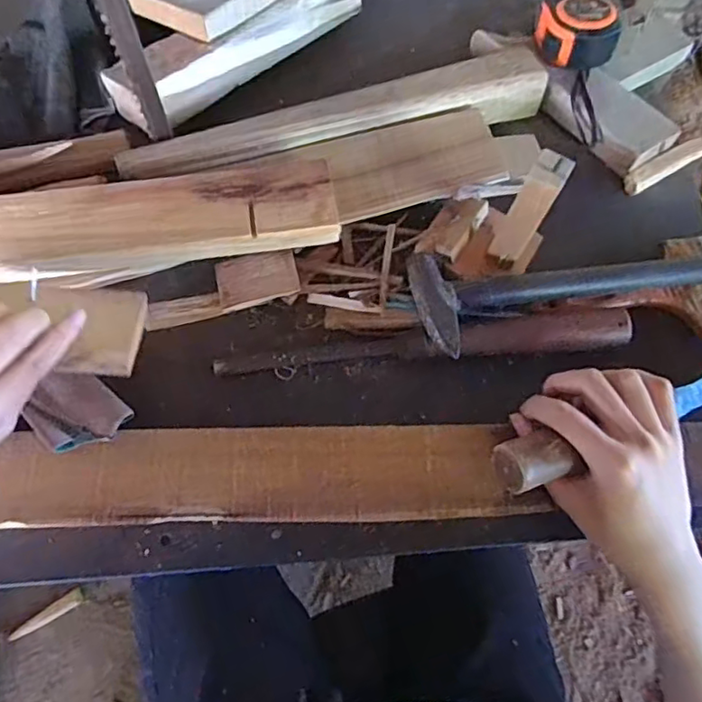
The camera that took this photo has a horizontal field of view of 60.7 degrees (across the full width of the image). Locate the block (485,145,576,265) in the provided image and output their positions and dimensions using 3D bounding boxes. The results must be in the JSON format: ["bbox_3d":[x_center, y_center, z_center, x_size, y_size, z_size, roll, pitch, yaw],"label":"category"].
[{"bbox_3d":[0.125,-0.097,0.424,0.024,0.092,0.028,31,67,11],"label":"block"}]

